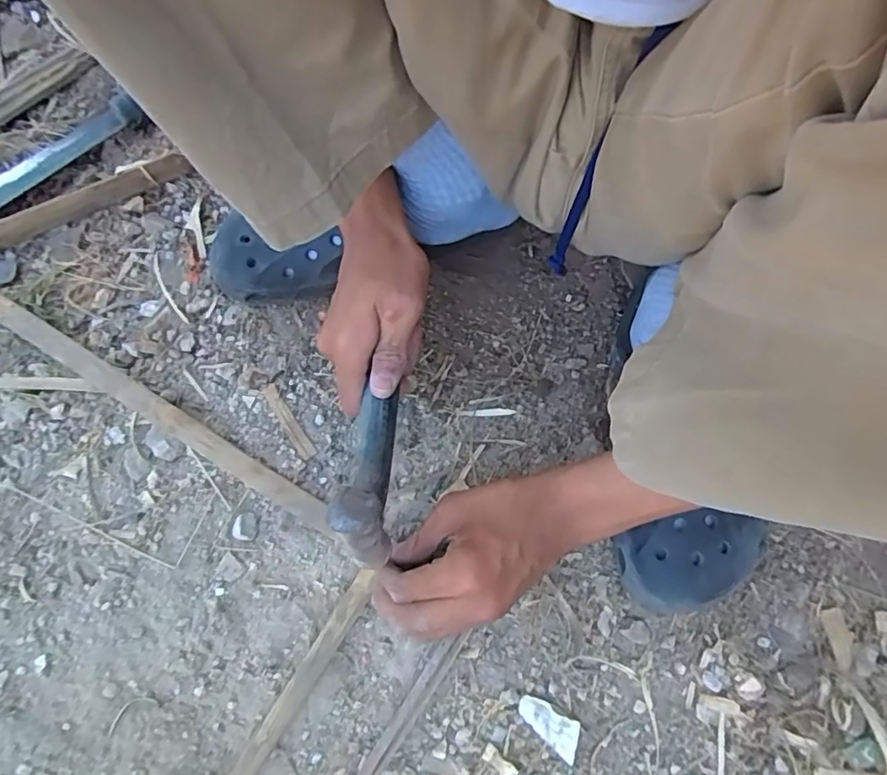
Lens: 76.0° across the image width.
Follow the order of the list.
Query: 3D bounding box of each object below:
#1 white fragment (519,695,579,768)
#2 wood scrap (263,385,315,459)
[{"bbox_3d":[0.075,0.238,0.399,0.048,0.007,0.024,31,71,14],"label":"white fragment"},{"bbox_3d":[-0.131,0.029,0.478,0.012,0.004,0.073,-32,69,-11],"label":"wood scrap"}]

